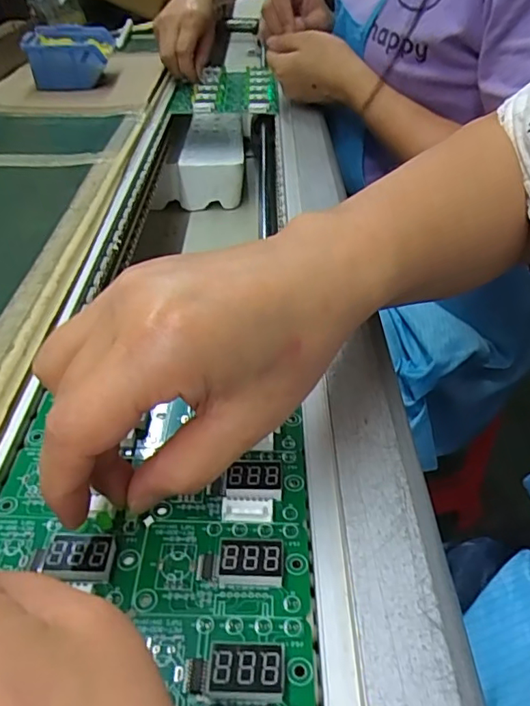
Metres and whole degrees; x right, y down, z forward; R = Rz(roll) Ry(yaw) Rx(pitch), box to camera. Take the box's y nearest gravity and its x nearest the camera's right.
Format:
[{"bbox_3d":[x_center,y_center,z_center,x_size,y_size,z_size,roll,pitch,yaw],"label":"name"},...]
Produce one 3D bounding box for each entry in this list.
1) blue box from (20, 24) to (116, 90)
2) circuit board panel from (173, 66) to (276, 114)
[{"bbox_3d":[-0.247,-0.377,0.695,0.094,0.045,0.136,-7,41,-8],"label":"blue box"},{"bbox_3d":[-0.051,-0.336,0.701,0.125,0.016,0.167,-2,40,-2],"label":"circuit board panel"}]

